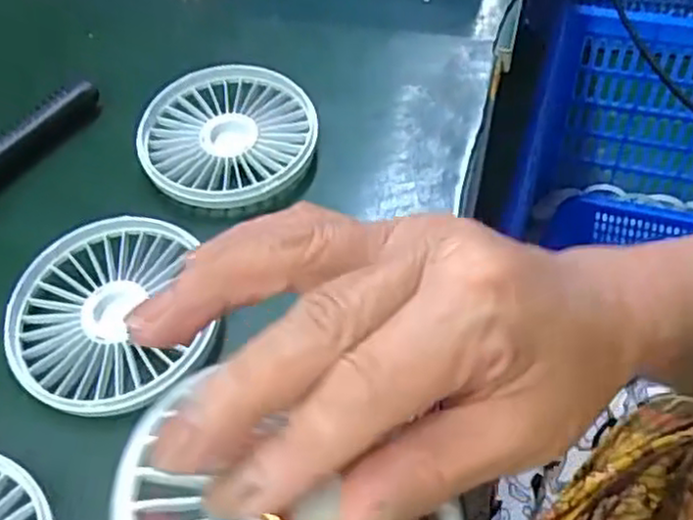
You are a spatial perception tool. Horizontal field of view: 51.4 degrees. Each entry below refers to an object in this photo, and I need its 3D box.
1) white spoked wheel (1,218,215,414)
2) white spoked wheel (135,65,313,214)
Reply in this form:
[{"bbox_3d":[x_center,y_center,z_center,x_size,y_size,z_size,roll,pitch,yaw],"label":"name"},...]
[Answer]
[{"bbox_3d":[-0.100,0.022,0.299,0.080,0.016,0.083,-2,53,2],"label":"white spoked wheel"},{"bbox_3d":[-0.059,-0.062,0.360,0.083,0.020,0.083,-2,53,2],"label":"white spoked wheel"}]

